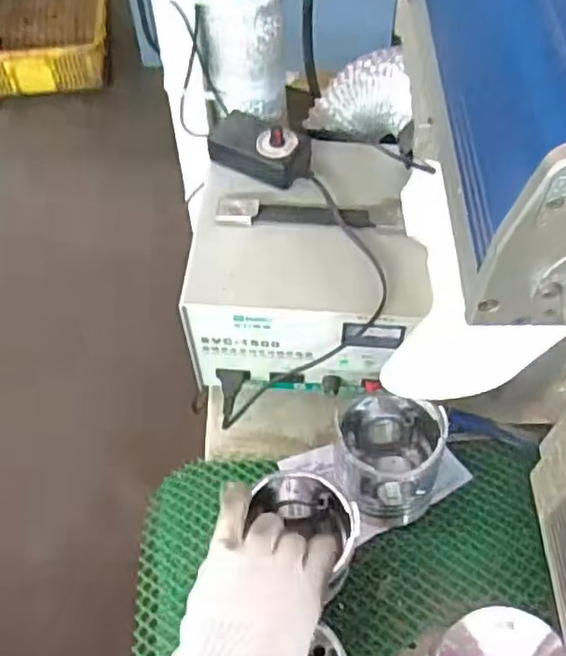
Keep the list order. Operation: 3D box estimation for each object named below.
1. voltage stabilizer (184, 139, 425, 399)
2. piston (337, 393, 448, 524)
[{"bbox_3d":[0.017,-0.058,0.631,0.188,0.130,0.193,3,56,2],"label":"voltage stabilizer"},{"bbox_3d":[0.091,0.111,0.578,0.091,0.074,0.097,4,56,3],"label":"piston"}]

